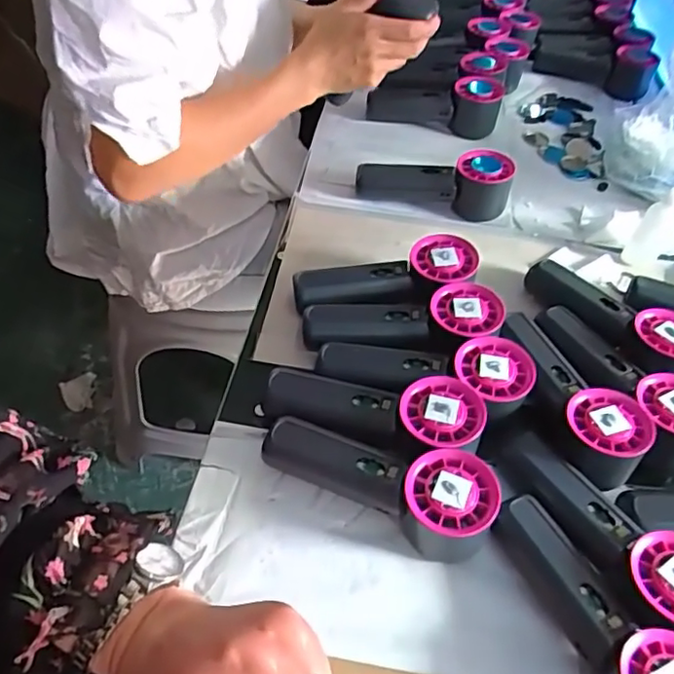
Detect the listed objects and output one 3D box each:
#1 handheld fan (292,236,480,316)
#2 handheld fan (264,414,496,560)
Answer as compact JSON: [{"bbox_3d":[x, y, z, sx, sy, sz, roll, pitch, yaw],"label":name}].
[{"bbox_3d":[0.041,-0.043,0.512,0.151,0.057,0.063,-6,50,-11],"label":"handheld fan"},{"bbox_3d":[0.028,0.091,0.399,0.152,0.053,0.050,25,52,15],"label":"handheld fan"}]

